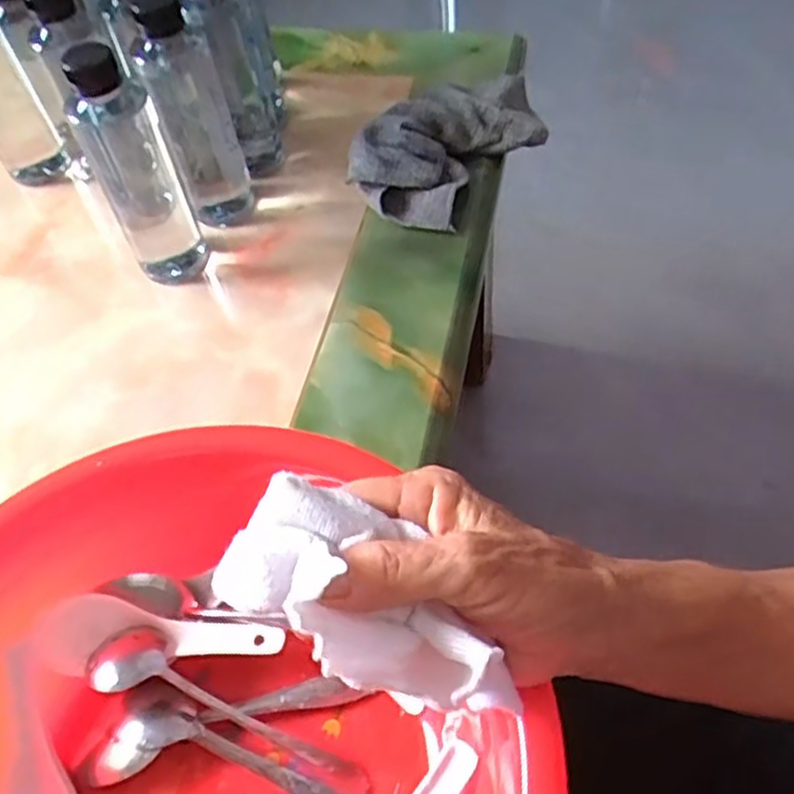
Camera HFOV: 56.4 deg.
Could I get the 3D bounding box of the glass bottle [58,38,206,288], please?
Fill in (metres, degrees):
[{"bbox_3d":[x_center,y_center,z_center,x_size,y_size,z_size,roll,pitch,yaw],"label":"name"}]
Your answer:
[{"bbox_3d":[-0.177,-0.147,0.516,0.050,0.176,0.048,-23,56,-10],"label":"glass bottle"}]

